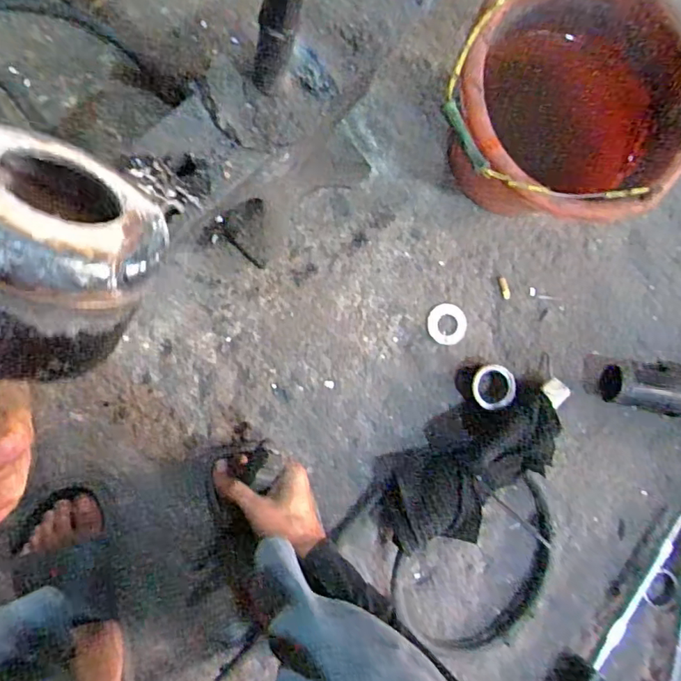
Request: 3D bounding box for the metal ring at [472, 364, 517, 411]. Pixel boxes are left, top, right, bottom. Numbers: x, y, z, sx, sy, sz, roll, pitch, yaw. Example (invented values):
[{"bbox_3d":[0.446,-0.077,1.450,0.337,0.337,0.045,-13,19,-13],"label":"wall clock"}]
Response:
[{"bbox_3d":[0.207,0.063,0.719,0.057,0.011,0.060,-1,79,5],"label":"metal ring"}]

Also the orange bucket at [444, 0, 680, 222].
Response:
[{"bbox_3d":[0.239,-0.270,0.660,0.285,0.212,0.272,0,90,-10],"label":"orange bucket"}]

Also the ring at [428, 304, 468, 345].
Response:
[{"bbox_3d":[0.150,-0.022,0.743,0.057,0.007,0.057,2,84,-16],"label":"ring"}]

